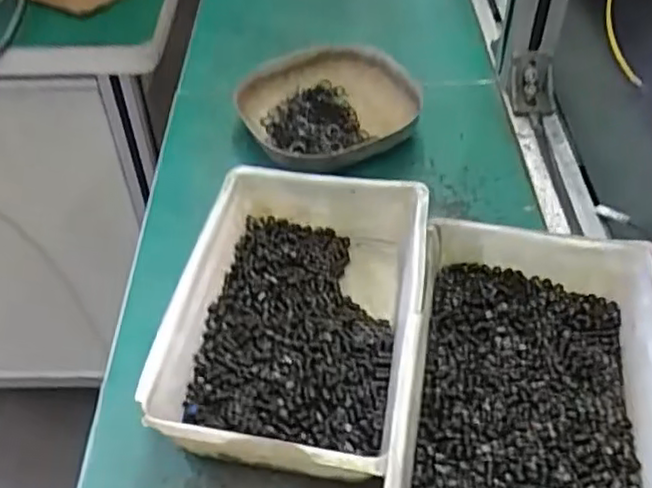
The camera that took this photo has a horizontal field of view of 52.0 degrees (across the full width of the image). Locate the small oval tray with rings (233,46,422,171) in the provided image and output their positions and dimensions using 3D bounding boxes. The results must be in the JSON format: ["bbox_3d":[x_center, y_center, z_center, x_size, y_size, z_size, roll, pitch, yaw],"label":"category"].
[{"bbox_3d":[0.003,-0.122,0.572,0.145,0.034,0.155,-22,51,-17],"label":"small oval tray with rings"}]

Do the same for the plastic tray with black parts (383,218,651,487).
[{"bbox_3d":[0.113,0.081,0.363,0.138,0.056,0.197,9,49,10],"label":"plastic tray with black parts"}]

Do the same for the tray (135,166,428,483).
[{"bbox_3d":[-0.016,0.043,0.408,0.135,0.055,0.198,7,48,9],"label":"tray"}]

